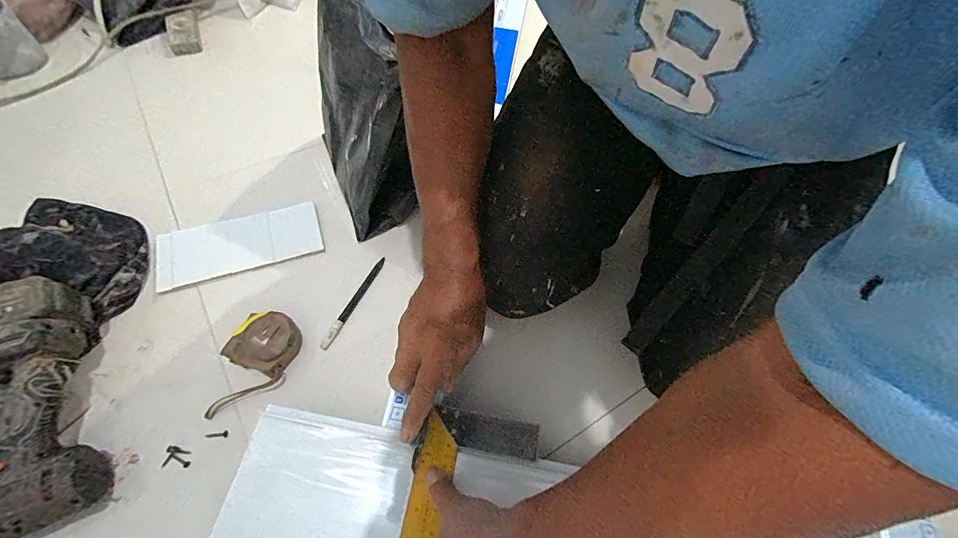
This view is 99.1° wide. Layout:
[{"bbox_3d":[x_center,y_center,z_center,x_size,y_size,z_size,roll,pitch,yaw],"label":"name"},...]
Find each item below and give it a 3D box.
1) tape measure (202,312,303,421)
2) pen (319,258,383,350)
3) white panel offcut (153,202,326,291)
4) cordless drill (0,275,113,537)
[{"bbox_3d":[-0.266,0.114,0.483,0.071,0.034,0.126,18,60,9],"label":"tape measure"},{"bbox_3d":[-0.167,0.042,0.546,0.012,0.006,0.146,20,61,10],"label":"pen"},{"bbox_3d":[-0.338,-0.038,0.582,0.209,0.008,0.095,-16,65,-17],"label":"white panel offcut"},{"bbox_3d":[-0.476,0.145,0.422,0.140,0.090,0.258,-18,73,-12],"label":"cordless drill"}]

